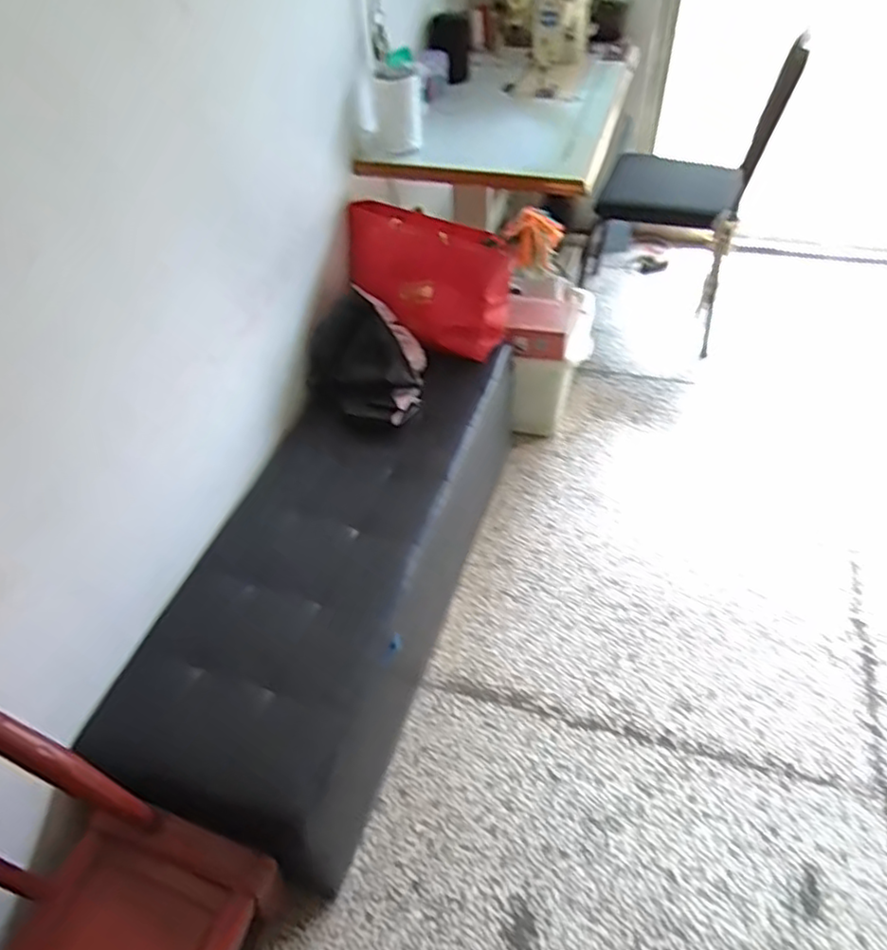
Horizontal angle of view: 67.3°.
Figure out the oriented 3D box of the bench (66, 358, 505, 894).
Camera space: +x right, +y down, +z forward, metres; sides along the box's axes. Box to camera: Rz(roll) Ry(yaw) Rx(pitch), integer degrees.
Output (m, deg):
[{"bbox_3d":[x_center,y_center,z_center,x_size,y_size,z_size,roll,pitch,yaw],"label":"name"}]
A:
[{"bbox_3d":[-0.185,0.182,1.442,0.424,0.387,1.162,11,49,13],"label":"bench"}]

